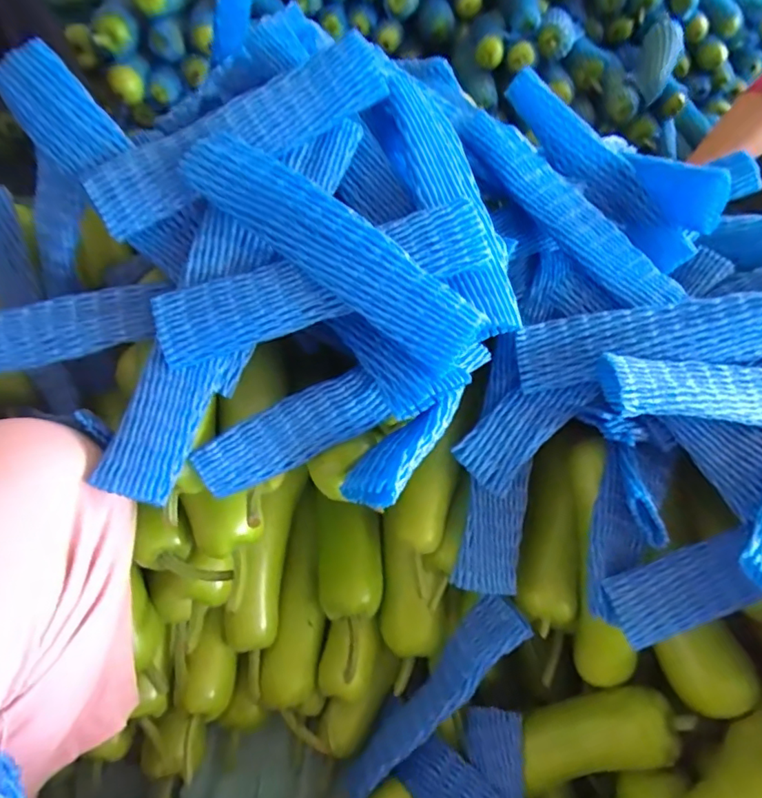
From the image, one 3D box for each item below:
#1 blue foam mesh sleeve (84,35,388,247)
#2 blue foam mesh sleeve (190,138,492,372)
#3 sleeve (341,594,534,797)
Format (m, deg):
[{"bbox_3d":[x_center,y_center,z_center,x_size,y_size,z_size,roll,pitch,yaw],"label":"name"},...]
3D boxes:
[{"bbox_3d":[-0.111,-0.211,0.417,0.248,0.038,0.058,-32,62,-6],"label":"blue foam mesh sleeve"},{"bbox_3d":[-0.034,-0.107,0.373,0.236,0.022,0.055,39,96,6],"label":"blue foam mesh sleeve"},{"bbox_3d":[0.045,0.293,0.512,0.051,0.043,0.252,42,95,22],"label":"sleeve"}]

